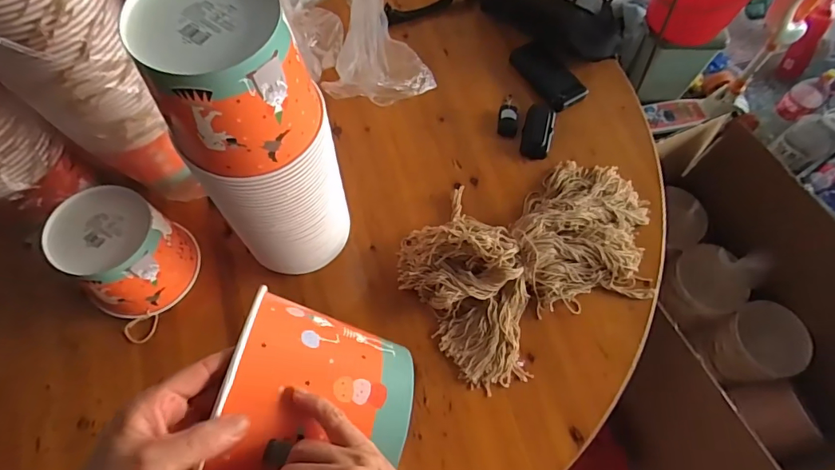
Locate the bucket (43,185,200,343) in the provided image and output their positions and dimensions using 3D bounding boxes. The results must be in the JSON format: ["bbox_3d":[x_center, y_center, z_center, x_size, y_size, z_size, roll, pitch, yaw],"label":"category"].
[{"bbox_3d":[-0.417,0.031,0.668,0.138,0.149,0.153,32,69,12],"label":"bucket"}]

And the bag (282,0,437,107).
[{"bbox_3d":[-0.125,-0.384,0.905,0.195,0.059,0.372,-21,68,-11],"label":"bag"}]

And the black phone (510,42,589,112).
[{"bbox_3d":[0.252,-0.310,0.901,0.086,0.012,0.153,-32,76,-9],"label":"black phone"}]

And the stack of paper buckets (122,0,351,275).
[{"bbox_3d":[-0.180,-0.095,0.560,0.149,0.382,0.145,-20,68,-10],"label":"stack of paper buckets"}]

